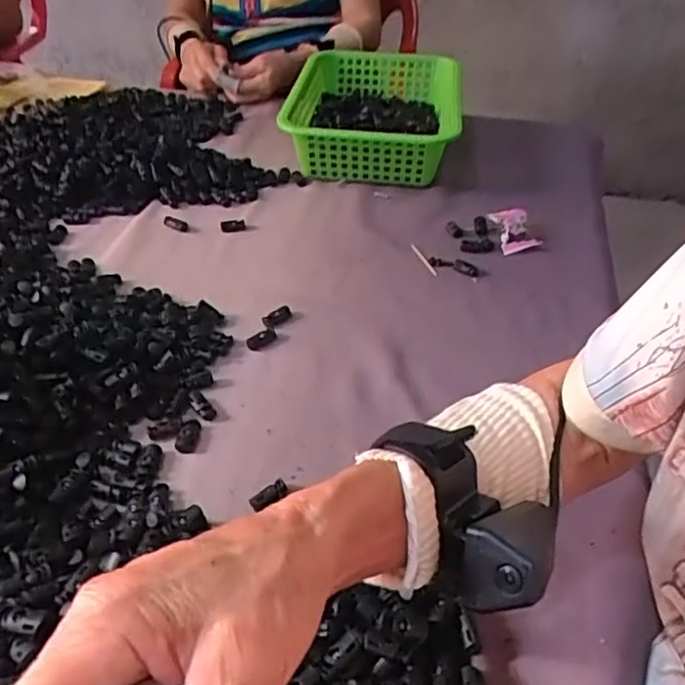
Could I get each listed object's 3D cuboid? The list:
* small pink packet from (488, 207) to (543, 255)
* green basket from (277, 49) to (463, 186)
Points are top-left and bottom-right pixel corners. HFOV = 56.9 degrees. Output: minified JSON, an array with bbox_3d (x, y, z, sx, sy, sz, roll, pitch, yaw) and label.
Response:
[{"bbox_3d":[0.194,-0.126,0.709,0.049,0.024,0.056,-9,43,-12],"label":"small pink packet"},{"bbox_3d":[0.049,-0.318,0.880,0.216,0.080,0.326,6,42,4],"label":"green basket"}]

